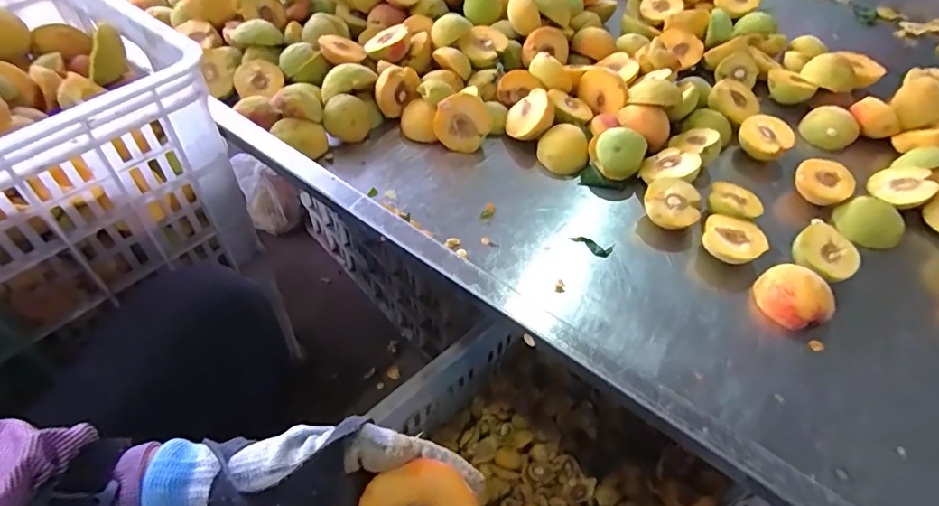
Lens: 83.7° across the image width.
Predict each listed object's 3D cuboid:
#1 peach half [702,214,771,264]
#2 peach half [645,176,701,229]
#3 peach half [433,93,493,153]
[{"bbox_3d":[0.279,-0.010,0.563,0.061,0.034,0.059,15,52,9],"label":"peach half"},{"bbox_3d":[0.226,-0.052,0.588,0.058,0.037,0.062,23,53,15],"label":"peach half"},{"bbox_3d":[-0.009,-0.161,0.651,0.068,0.066,0.026,0,51,-3],"label":"peach half"}]

